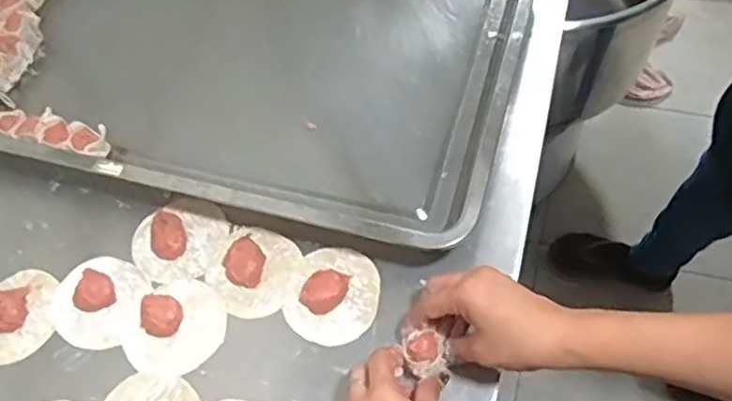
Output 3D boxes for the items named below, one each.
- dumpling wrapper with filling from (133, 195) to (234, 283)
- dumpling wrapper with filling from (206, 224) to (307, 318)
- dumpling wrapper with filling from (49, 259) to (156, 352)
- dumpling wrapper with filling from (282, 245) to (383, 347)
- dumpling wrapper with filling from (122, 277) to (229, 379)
[{"bbox_3d":[-0.171,0.033,0.611,0.079,0.021,0.081,-2,61,4],"label":"dumpling wrapper with filling"},{"bbox_3d":[-0.100,0.057,0.587,0.073,0.020,0.079,-2,61,4],"label":"dumpling wrapper with filling"},{"bbox_3d":[-0.231,0.084,0.583,0.081,0.016,0.078,-2,61,4],"label":"dumpling wrapper with filling"},{"bbox_3d":[-0.026,0.076,0.569,0.073,0.021,0.084,17,65,14],"label":"dumpling wrapper with filling"},{"bbox_3d":[-0.160,0.104,0.566,0.077,0.018,0.084,-2,61,4],"label":"dumpling wrapper with filling"}]

